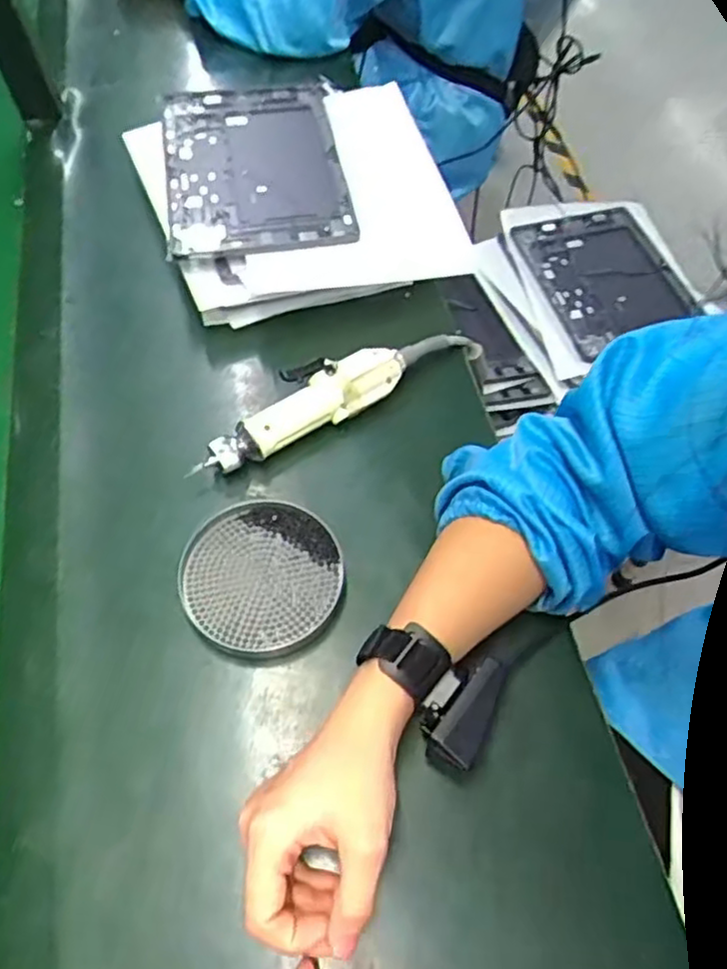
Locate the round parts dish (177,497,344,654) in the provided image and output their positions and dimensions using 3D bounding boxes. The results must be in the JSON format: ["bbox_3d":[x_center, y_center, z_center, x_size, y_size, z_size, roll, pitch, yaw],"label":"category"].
[{"bbox_3d":[-0.074,0.065,0.501,0.113,0.015,0.109,-1,59,1],"label":"round parts dish"}]

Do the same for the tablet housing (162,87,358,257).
[{"bbox_3d":[-0.104,-0.317,0.683,0.172,0.020,0.252,-7,60,-3],"label":"tablet housing"}]

